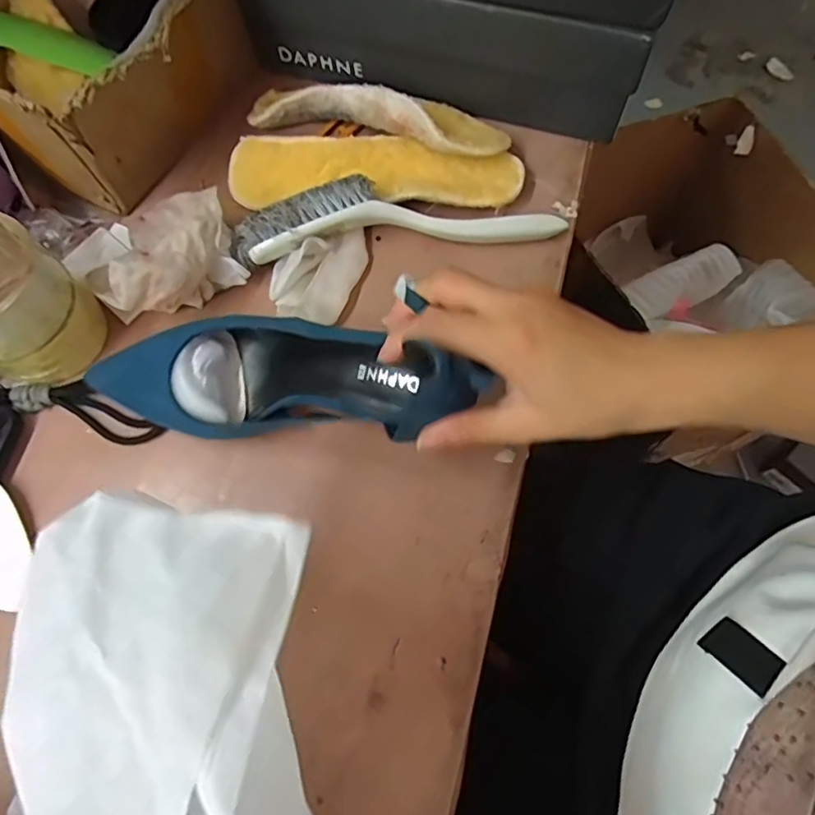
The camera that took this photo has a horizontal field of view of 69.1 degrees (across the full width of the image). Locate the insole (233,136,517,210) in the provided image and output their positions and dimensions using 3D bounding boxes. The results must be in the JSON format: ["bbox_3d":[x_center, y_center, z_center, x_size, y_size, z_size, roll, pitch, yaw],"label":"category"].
[{"bbox_3d":[-0.026,-0.176,0.446,0.218,0.024,0.058,2,71,3],"label":"insole"}]

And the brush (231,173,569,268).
[{"bbox_3d":[-0.007,-0.136,0.416,0.230,0.030,0.046,-5,71,0],"label":"brush"}]

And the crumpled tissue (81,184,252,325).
[{"bbox_3d":[-0.166,-0.104,0.401,0.097,0.054,0.068,-37,74,-10],"label":"crumpled tissue"}]

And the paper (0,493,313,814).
[{"bbox_3d":[-0.069,0.092,0.178,0.088,0.035,0.140,-16,71,-4],"label":"paper"}]

